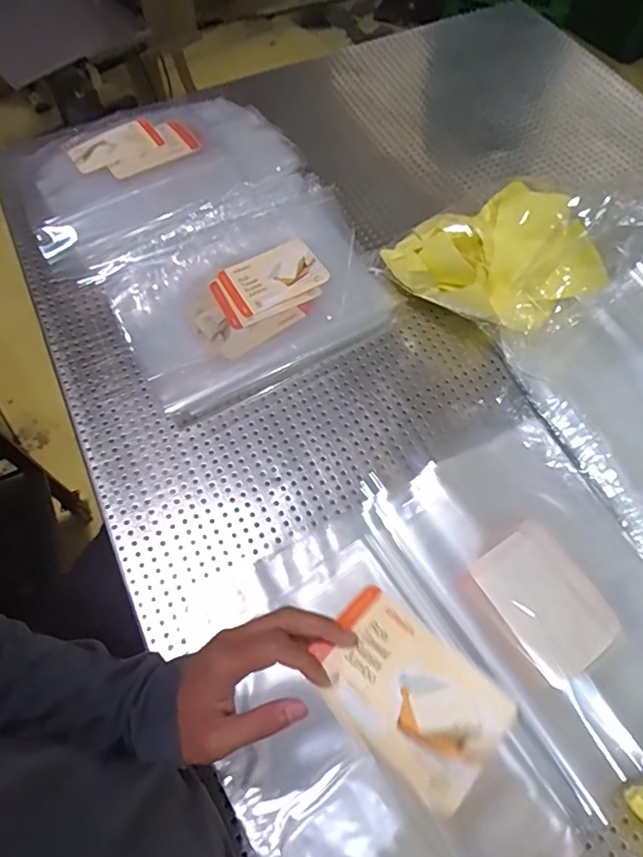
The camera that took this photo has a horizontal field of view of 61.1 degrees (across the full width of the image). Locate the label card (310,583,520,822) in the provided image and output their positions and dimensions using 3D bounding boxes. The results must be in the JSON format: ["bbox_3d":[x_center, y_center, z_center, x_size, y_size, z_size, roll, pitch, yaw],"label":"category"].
[{"bbox_3d":[0.058,0.177,0.370,0.125,0.008,0.084,38,63,22],"label":"label card"}]

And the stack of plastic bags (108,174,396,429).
[{"bbox_3d":[-0.085,-0.174,0.711,0.334,0.024,0.261,-28,79,-15],"label":"stack of plastic bags"}]

